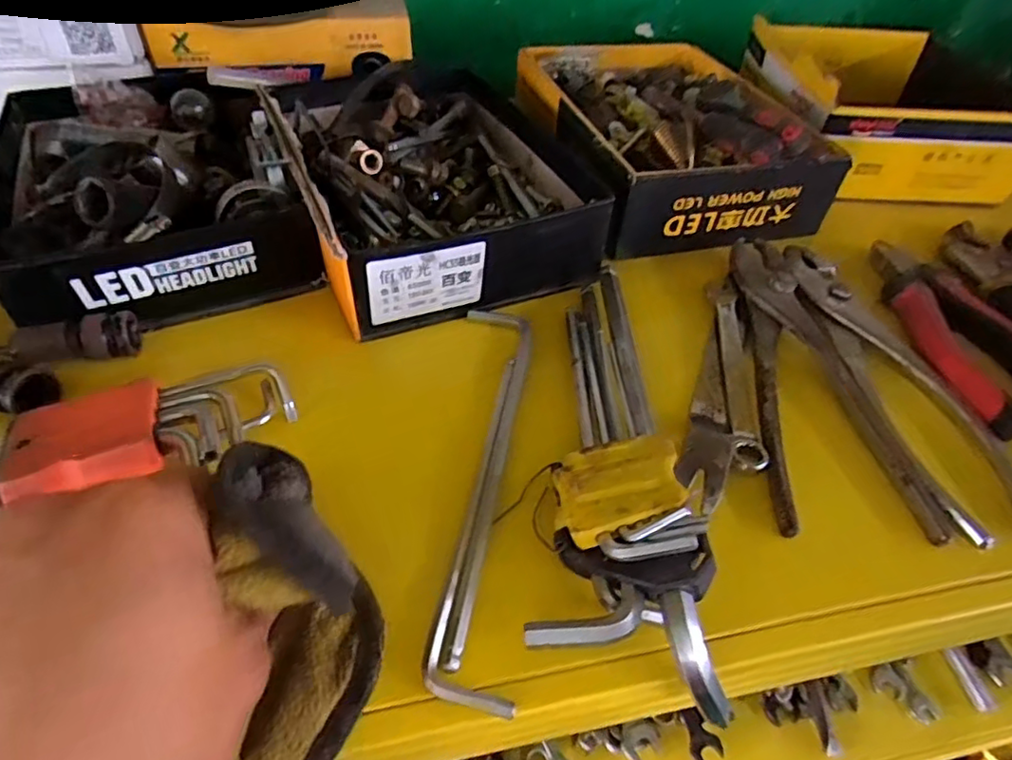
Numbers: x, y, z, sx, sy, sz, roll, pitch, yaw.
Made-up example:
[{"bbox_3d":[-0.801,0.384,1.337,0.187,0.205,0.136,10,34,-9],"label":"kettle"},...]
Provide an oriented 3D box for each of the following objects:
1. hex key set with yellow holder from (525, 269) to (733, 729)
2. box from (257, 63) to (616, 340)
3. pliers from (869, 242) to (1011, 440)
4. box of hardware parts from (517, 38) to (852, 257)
[{"bbox_3d":[0.052,0.017,0.259,0.058,0.031,0.214,7,45,2],"label":"hex key set with yellow holder"},{"bbox_3d":[-0.049,-0.125,0.377,0.154,0.056,0.207,-14,48,-18],"label":"box"},{"bbox_3d":[0.244,-0.033,0.325,0.055,0.013,0.146,1,45,-4],"label":"pliers"},{"bbox_3d":[0.112,-0.180,0.432,0.173,0.062,0.223,-10,47,-14],"label":"box of hardware parts"}]

